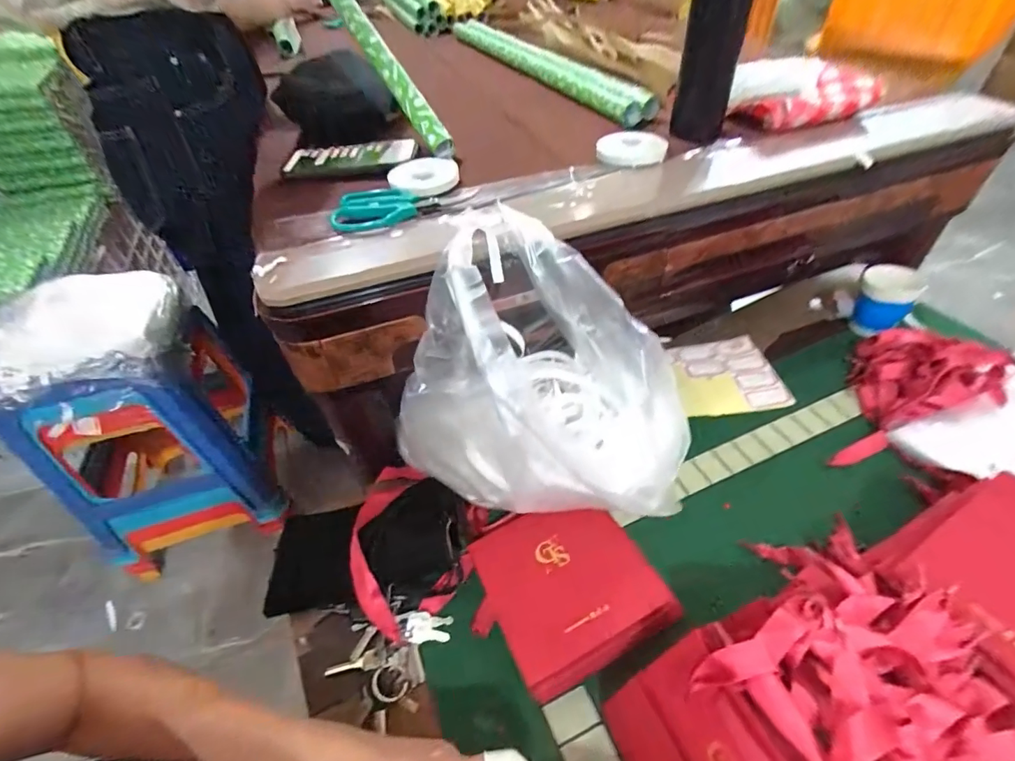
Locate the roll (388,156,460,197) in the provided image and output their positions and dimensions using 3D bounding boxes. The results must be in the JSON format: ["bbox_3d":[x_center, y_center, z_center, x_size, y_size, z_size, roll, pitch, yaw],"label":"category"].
[{"bbox_3d":[-0.093,-0.231,0.526,0.078,0.013,0.082,-2,46,2],"label":"roll"}]

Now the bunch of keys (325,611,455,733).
[{"bbox_3d":[-0.112,0.253,0.434,0.086,0.016,0.098,16,49,19],"label":"bunch of keys"}]

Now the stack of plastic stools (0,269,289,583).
[{"bbox_3d":[-0.718,0.083,0.948,0.356,0.511,0.328,-22,48,-17],"label":"stack of plastic stools"}]

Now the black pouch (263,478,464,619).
[{"bbox_3d":[-0.145,0.178,0.486,0.203,0.043,0.121,-11,46,-6],"label":"black pouch"}]

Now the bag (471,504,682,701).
[{"bbox_3d":[0.049,0.197,0.446,0.151,0.055,0.153,-24,49,-18],"label":"bag"}]

